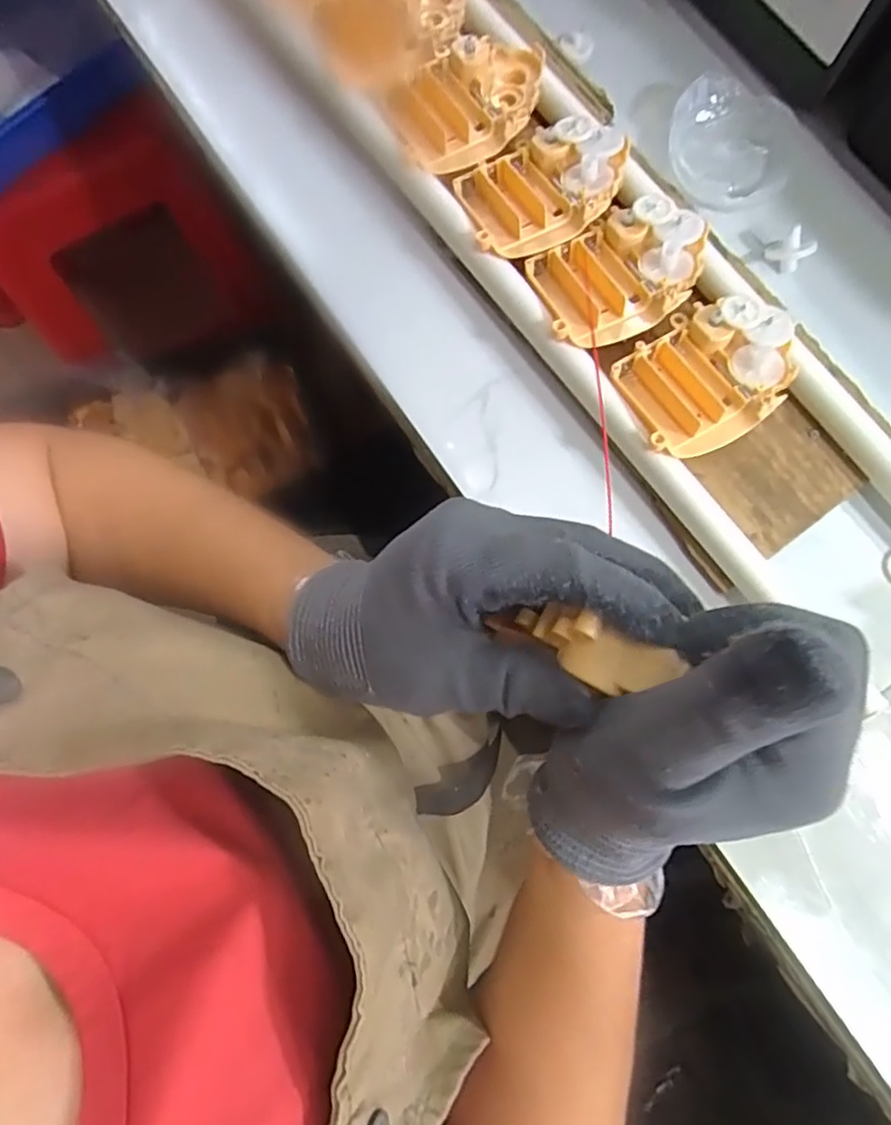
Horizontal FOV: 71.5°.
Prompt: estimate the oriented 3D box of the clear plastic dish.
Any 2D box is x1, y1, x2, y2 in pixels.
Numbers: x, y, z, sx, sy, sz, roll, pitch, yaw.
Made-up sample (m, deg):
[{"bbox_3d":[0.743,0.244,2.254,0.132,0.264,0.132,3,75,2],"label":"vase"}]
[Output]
[{"bbox_3d":[0.185,-0.273,0.404,0.077,0.021,0.085,18,78,3],"label":"clear plastic dish"}]

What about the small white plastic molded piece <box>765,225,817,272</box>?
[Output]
[{"bbox_3d":[0.213,-0.193,0.384,0.022,0.019,0.018,42,81,8],"label":"small white plastic molded piece"}]

